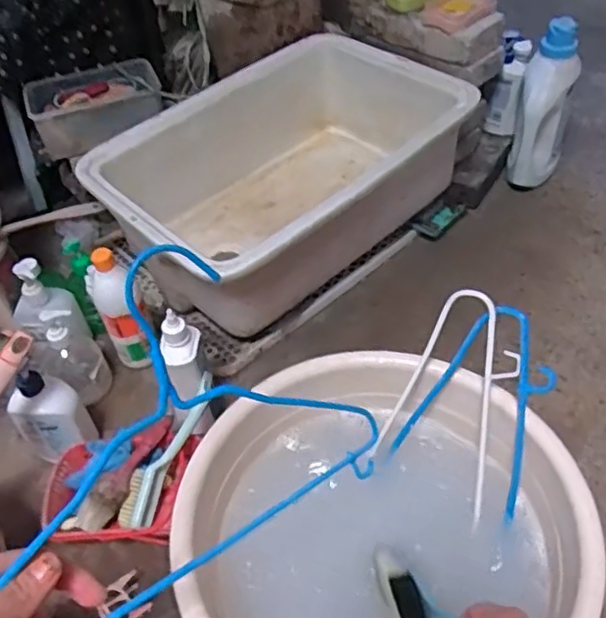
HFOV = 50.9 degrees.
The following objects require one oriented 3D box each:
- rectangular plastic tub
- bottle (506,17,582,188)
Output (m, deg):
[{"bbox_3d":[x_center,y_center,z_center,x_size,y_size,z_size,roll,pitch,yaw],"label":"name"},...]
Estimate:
[{"bbox_3d":[-0.012,-0.230,1.084,0.587,0.191,0.379,-37,54,-25],"label":"rectangular plastic tub"},{"bbox_3d":[0.438,-0.361,1.160,0.091,0.270,0.116,15,51,19],"label":"bottle"}]

